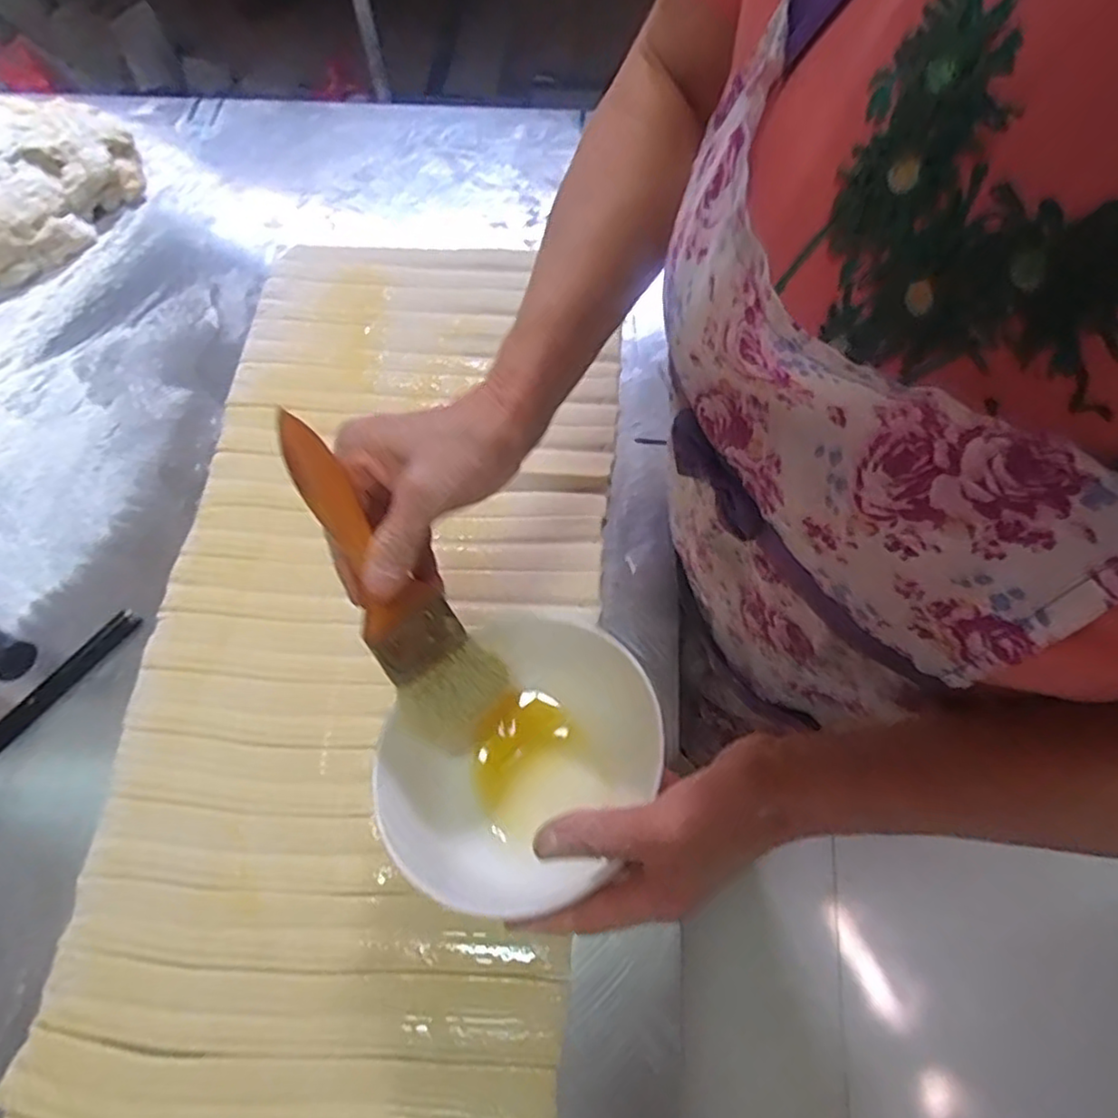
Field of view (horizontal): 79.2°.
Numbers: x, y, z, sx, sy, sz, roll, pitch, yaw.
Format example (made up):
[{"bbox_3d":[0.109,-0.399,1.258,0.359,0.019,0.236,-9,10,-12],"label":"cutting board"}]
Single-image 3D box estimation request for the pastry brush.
[{"bbox_3d":[-0.088,0.013,0.346,0.050,0.016,0.182,-33,100,-12],"label":"pastry brush"}]

